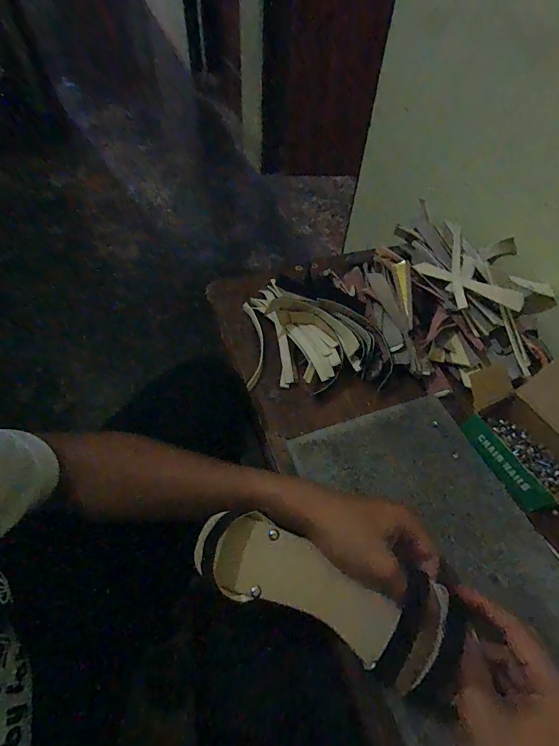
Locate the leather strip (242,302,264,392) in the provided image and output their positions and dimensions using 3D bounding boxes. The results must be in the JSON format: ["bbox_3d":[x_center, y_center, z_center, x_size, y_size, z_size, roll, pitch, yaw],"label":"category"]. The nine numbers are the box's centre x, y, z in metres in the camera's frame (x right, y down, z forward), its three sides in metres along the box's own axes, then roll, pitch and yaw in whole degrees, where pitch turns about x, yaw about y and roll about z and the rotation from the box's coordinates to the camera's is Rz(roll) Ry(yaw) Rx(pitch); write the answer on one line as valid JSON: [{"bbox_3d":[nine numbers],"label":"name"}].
[{"bbox_3d":[-0.037,-0.042,0.545,0.026,0.010,0.148,-3,54,-5],"label":"leather strip"}]

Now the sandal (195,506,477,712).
[{"bbox_3d":[0.034,0.172,0.305,0.204,0.051,0.077,23,63,6],"label":"sandal"}]

